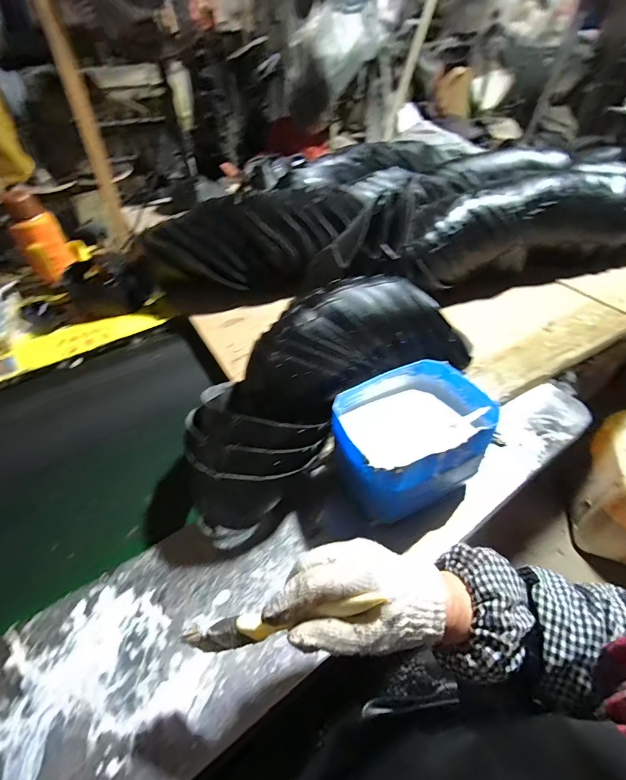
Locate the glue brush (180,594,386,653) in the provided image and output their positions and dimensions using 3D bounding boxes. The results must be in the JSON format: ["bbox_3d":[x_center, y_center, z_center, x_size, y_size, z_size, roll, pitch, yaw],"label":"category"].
[{"bbox_3d":[-0.027,0.180,0.284,0.165,0.021,0.019,-23,45,16],"label":"glue brush"}]

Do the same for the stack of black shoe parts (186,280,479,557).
[{"bbox_3d":[0.023,-0.016,0.542,0.465,0.165,0.192,-29,52,-26],"label":"stack of black shoe parts"}]

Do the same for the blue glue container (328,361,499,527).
[{"bbox_3d":[0.139,0.055,0.501,0.202,0.110,0.157,-17,48,-17],"label":"blue glue container"}]

